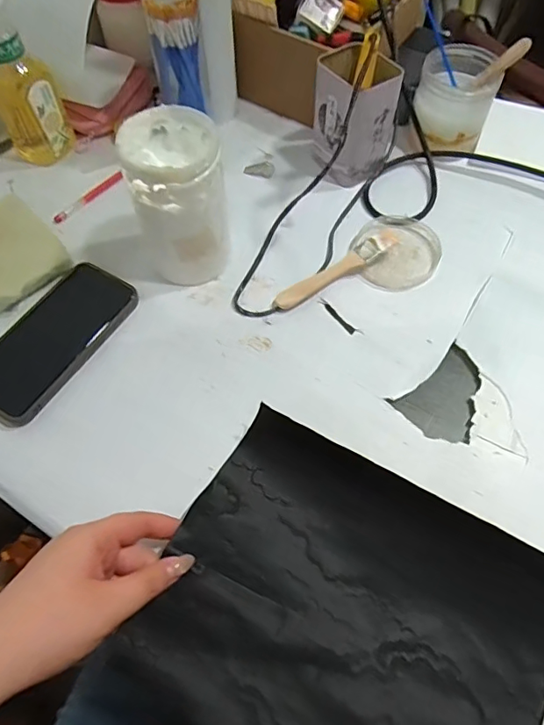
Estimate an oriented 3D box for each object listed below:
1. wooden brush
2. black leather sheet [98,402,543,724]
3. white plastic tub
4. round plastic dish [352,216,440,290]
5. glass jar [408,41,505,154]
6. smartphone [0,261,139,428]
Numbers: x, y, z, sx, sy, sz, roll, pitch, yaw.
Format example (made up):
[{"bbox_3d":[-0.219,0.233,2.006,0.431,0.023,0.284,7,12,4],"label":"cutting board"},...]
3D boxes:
[{"bbox_3d":[0.063,-0.090,0.497,0.136,0.019,0.024,-31,65,-15],"label":"wooden brush"},{"bbox_3d":[0.055,0.177,0.351,0.266,0.027,0.211,27,65,15],"label":"black leather sheet"},{"bbox_3d":[-0.082,-0.149,0.465,0.074,0.139,0.084,-10,61,-5],"label":"white plastic tub"},{"bbox_3d":[0.129,-0.117,0.521,0.091,0.017,0.082,-41,68,-19],"label":"round plastic dish"},{"bbox_3d":[0.204,-0.292,0.572,0.081,0.083,0.084,0,61,1],"label":"glass jar"},{"bbox_3d":[-0.203,-0.022,0.472,0.081,0.016,0.166,29,65,16],"label":"smartphone"}]

